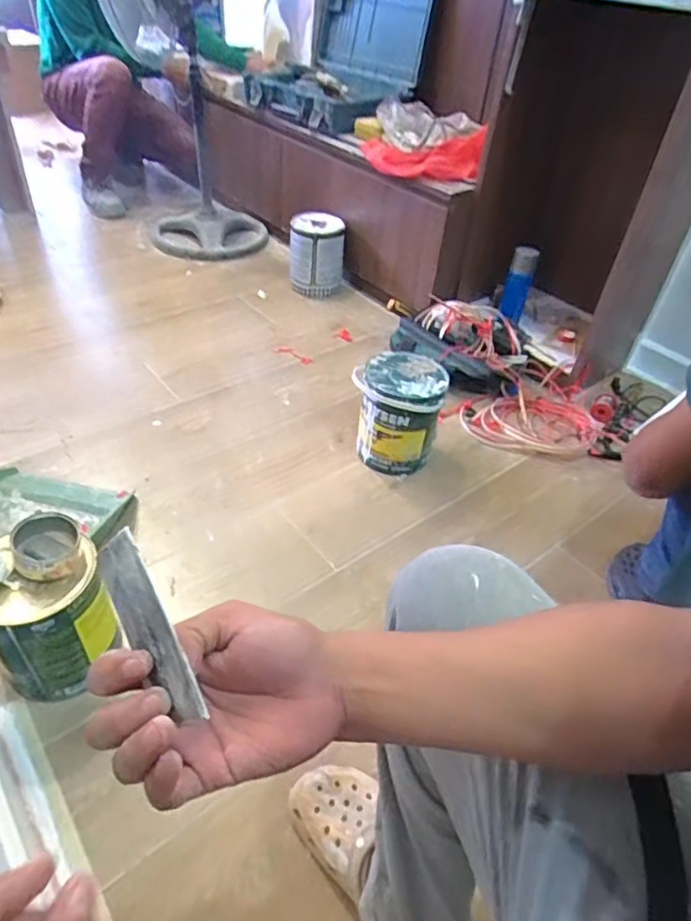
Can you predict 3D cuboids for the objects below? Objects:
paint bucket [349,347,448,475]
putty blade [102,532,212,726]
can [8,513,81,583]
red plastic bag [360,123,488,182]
[{"bbox_3d":[0.108,-0.101,1.254,0.177,0.213,0.177,4,42,-4],"label":"paint bucket"},{"bbox_3d":[-0.105,0.088,0.310,0.004,0.044,0.099,-15,76,-52],"label":"putty blade"},{"bbox_3d":[-0.396,0.114,0.775,0.084,0.041,0.088,-14,46,-22],"label":"can"},{"bbox_3d":[0.200,-0.831,1.558,0.349,0.125,0.111,23,44,17],"label":"red plastic bag"}]

